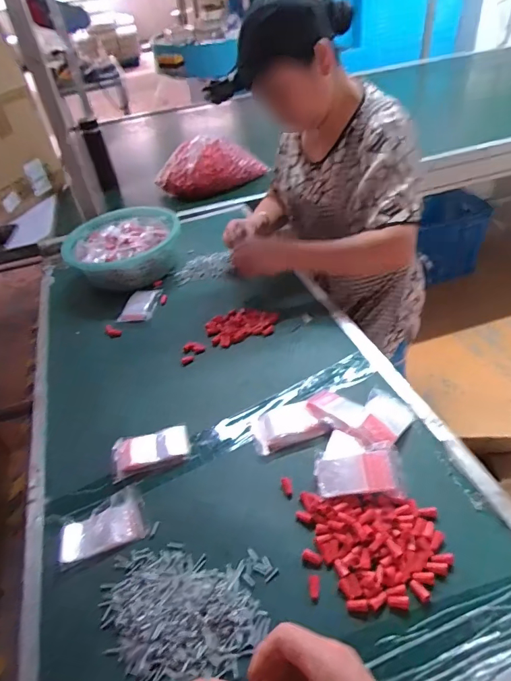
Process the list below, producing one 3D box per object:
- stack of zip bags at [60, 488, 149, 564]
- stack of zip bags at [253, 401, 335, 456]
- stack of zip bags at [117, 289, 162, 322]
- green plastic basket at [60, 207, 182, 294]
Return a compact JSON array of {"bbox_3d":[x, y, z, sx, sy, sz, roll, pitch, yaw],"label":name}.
[{"bbox_3d":[-0.203,0.245,0.570,0.108,0.011,0.072,-18,41,-12],"label":"stack of zip bags"},{"bbox_3d":[0.052,0.133,0.665,0.116,0.018,0.065,-15,41,-9],"label":"stack of zip bags"},{"bbox_3d":[-0.249,-0.077,0.938,0.063,0.019,0.110,4,41,14],"label":"stack of zip bags"},{"bbox_3d":[-0.299,-0.226,1.021,0.209,0.099,0.266,24,51,31],"label":"green plastic basket"}]

